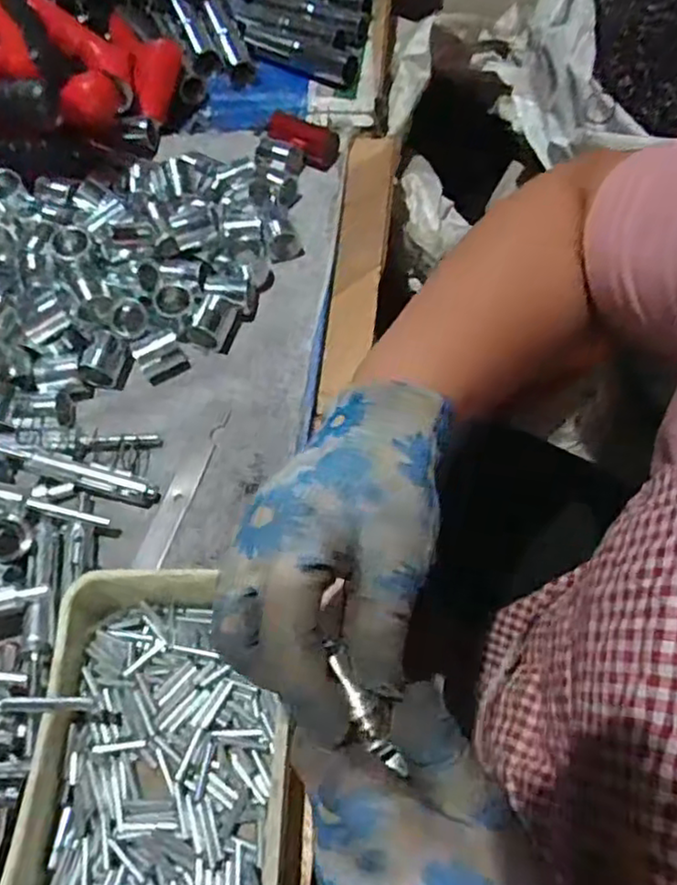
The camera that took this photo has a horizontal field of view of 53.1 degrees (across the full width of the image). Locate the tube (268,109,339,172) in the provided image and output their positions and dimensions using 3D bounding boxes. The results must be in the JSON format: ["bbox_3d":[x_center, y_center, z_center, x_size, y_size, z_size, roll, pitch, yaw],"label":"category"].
[{"bbox_3d":[-0.033,-0.273,0.609,0.072,0.025,0.031,30,66,18],"label":"tube"}]

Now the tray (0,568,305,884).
[{"bbox_3d":[-0.093,0.171,0.358,0.142,0.038,0.202,0,61,3],"label":"tray"}]

